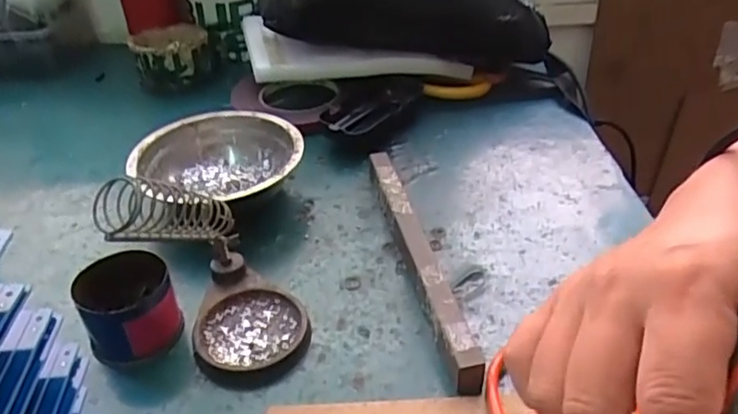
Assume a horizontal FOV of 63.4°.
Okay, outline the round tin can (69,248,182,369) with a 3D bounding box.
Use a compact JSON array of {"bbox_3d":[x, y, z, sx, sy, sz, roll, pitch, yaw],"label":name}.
[{"bbox_3d":[-0.139,0.058,0.347,0.051,0.038,0.054,-1,35,1],"label":"round tin can"}]

